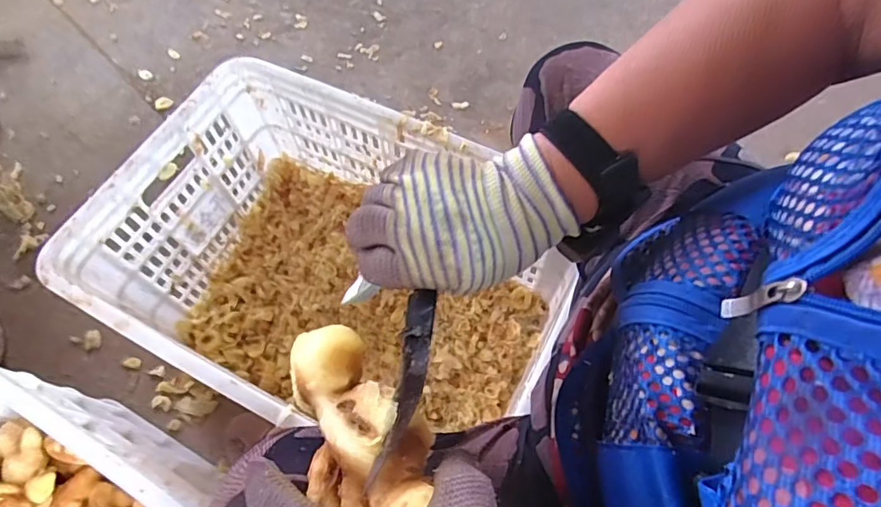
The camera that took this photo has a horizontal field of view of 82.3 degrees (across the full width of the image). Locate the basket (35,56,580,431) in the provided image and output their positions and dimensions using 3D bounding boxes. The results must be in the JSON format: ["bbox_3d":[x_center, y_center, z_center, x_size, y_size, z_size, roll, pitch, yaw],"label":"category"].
[{"bbox_3d":[-0.122,0.038,0.654,0.509,0.267,0.351,25,67,10],"label":"basket"}]

